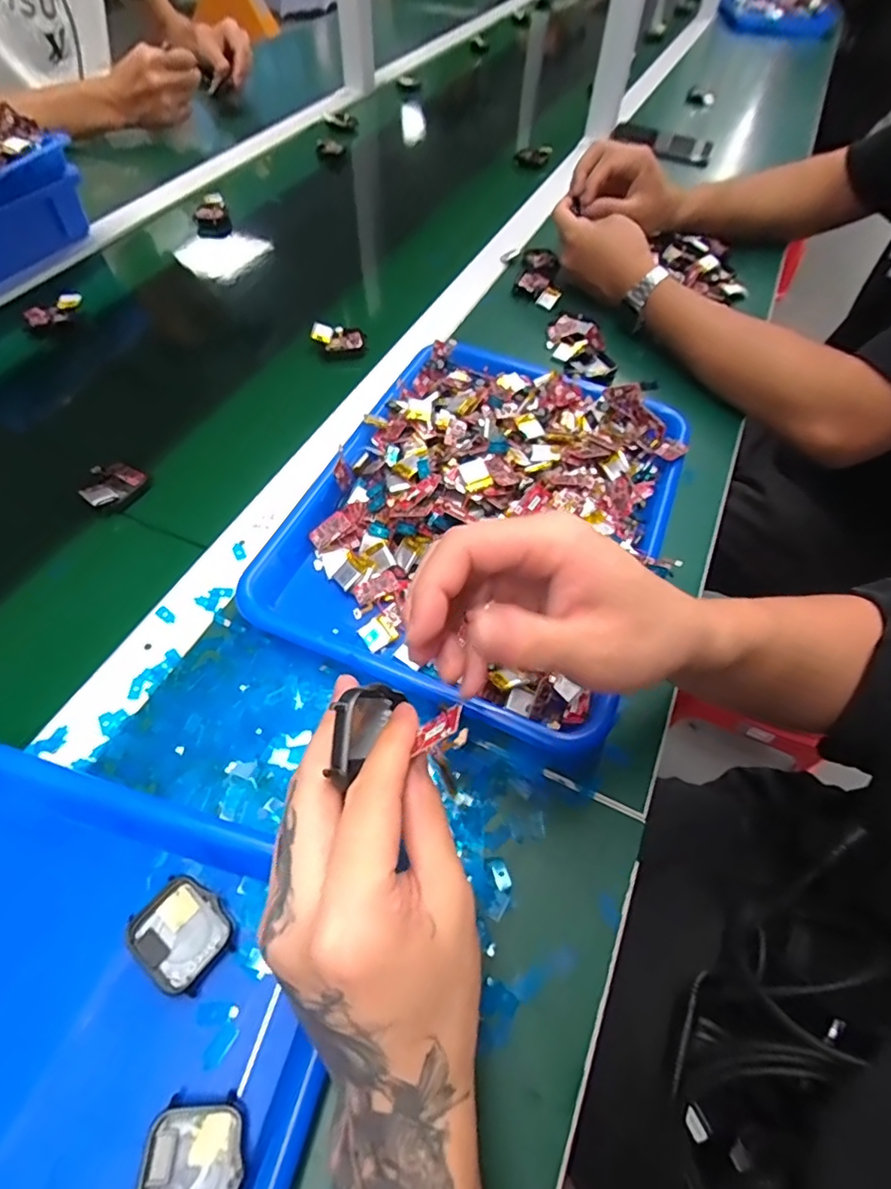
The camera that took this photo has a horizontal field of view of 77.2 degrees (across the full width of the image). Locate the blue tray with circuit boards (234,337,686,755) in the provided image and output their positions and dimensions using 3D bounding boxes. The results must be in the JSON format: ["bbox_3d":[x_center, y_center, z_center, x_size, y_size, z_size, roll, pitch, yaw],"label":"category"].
[{"bbox_3d":[0.034,-0.074,0.420,0.253,0.055,0.332,23,58,11],"label":"blue tray with circuit boards"}]

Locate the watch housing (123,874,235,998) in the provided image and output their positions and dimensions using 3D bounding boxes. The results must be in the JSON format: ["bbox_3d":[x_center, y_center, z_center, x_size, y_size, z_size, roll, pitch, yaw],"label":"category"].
[{"bbox_3d":[-0.128,0.164,0.272,0.046,0.009,0.038,30,60,15],"label":"watch housing"}]

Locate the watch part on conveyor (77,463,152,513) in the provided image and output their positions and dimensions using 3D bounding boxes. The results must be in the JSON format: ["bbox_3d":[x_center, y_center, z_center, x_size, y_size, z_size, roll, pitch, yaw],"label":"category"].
[{"bbox_3d":[-0.261,-0.085,0.438,0.038,0.012,0.046,25,59,13],"label":"watch part on conveyor"}]

